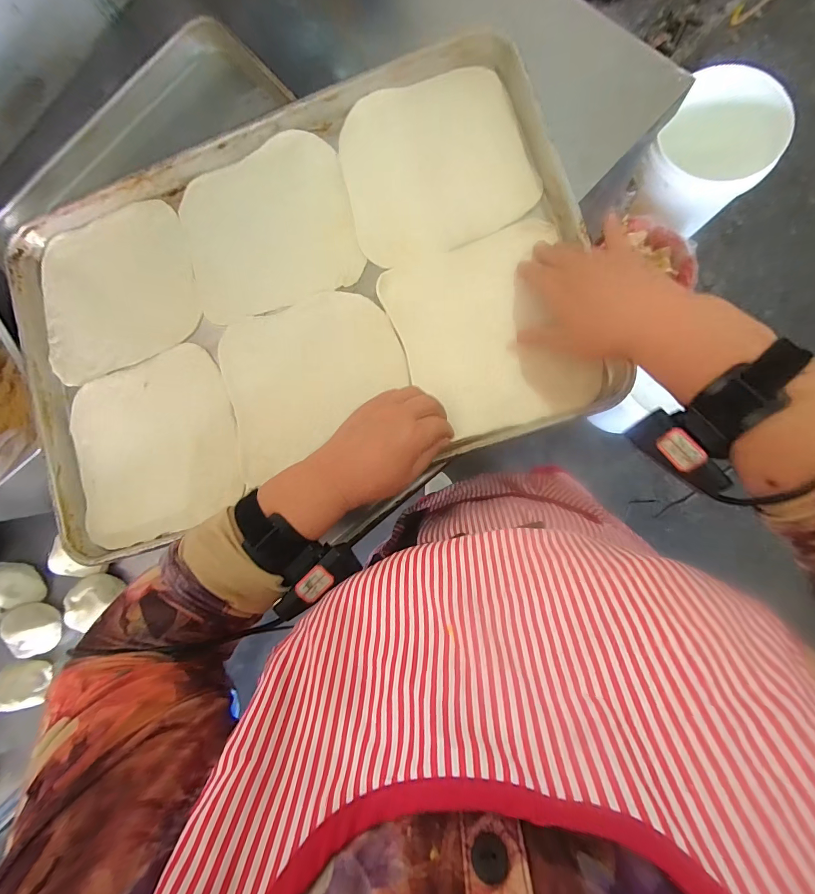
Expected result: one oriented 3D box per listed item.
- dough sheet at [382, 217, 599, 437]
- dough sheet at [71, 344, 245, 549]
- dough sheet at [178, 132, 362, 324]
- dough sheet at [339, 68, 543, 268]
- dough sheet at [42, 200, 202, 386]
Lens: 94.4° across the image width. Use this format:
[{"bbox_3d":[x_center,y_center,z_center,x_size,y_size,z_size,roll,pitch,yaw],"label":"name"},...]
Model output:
[{"bbox_3d":[0.081,-0.113,0.377,0.169,0.011,0.193,-20,84,7],"label":"dough sheet"},{"bbox_3d":[-0.285,0.000,0.425,0.196,0.009,0.190,-19,84,7],"label":"dough sheet"},{"bbox_3d":[-0.156,-0.241,0.423,0.188,0.015,0.178,-16,84,7],"label":"dough sheet"},{"bbox_3d":[0.025,-0.304,0.404,0.185,0.010,0.196,-16,84,7],"label":"dough sheet"},{"bbox_3d":[-0.339,-0.183,0.434,0.193,0.025,0.183,-12,85,7],"label":"dough sheet"}]

